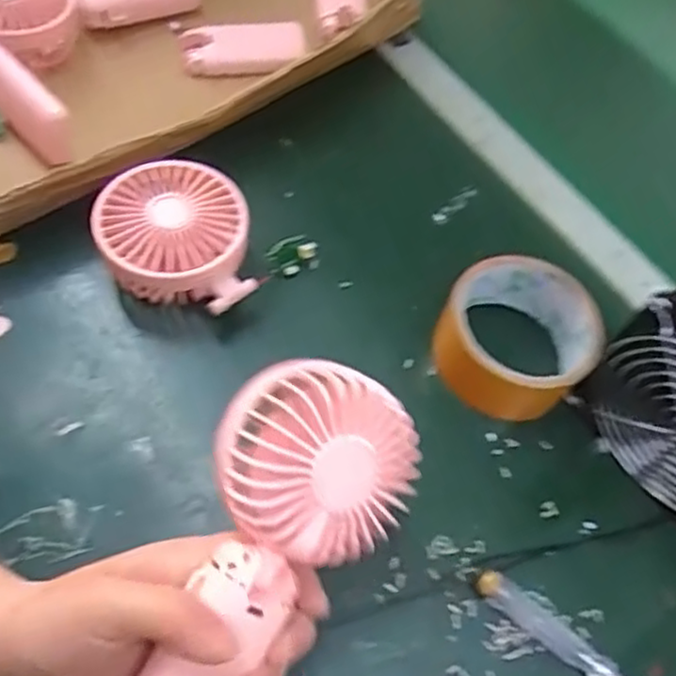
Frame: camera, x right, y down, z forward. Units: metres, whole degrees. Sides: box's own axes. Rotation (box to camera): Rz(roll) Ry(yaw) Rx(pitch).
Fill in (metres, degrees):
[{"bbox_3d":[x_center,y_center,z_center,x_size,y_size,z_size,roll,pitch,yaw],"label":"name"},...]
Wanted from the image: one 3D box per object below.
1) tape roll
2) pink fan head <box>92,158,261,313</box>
[{"bbox_3d":[0.109,-0.003,0.423,0.088,0.043,0.087,4,57,-6],"label":"tape roll"},{"bbox_3d":[-0.095,-0.060,0.433,0.099,0.047,0.086,18,60,3],"label":"pink fan head"}]

